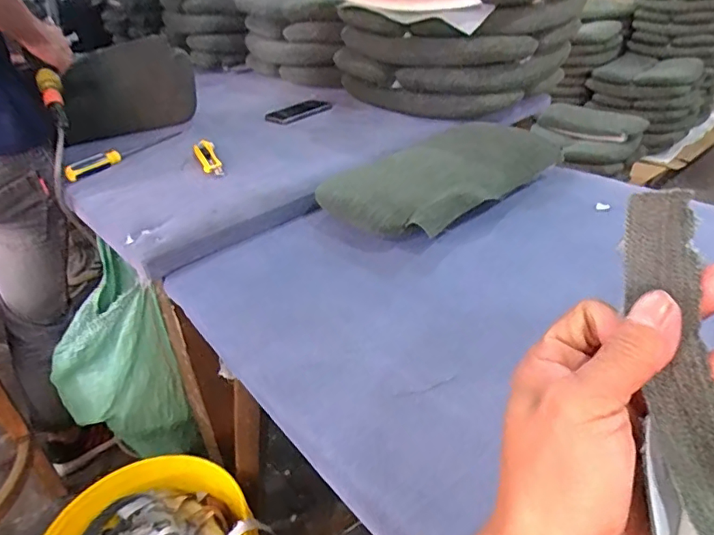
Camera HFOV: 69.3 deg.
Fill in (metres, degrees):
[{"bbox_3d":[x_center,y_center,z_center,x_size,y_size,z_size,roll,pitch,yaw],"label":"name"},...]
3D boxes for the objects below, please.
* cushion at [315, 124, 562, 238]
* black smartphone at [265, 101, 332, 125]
[{"bbox_3d":[0.133,-0.165,0.860,0.416,0.067,0.218,-28,40,-32],"label":"cushion"},{"bbox_3d":[-0.141,-0.365,1.214,0.151,0.015,0.086,-27,39,-31],"label":"black smartphone"}]

